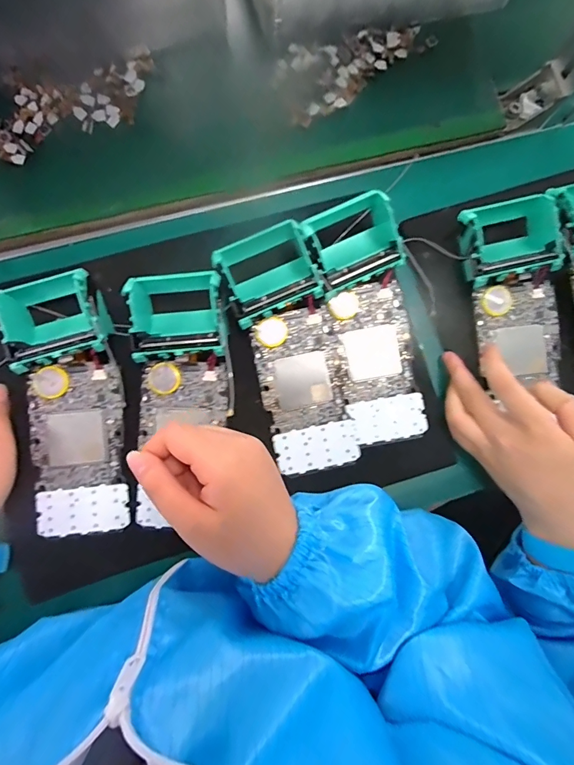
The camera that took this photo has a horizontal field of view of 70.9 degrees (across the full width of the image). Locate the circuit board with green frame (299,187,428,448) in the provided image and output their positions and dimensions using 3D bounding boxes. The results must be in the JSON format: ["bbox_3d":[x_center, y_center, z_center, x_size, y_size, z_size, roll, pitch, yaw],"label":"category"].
[{"bbox_3d":[0.067,-0.048,0.325,0.074,0.034,0.192,-10,93,-3],"label":"circuit board with green frame"}]

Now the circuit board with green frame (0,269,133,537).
[{"bbox_3d":[-0.163,0.012,0.307,0.074,0.037,0.191,-10,91,-4],"label":"circuit board with green frame"}]

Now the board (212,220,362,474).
[{"bbox_3d":[0.003,-0.023,0.318,0.068,0.025,0.188,-16,95,-5],"label":"board"}]

